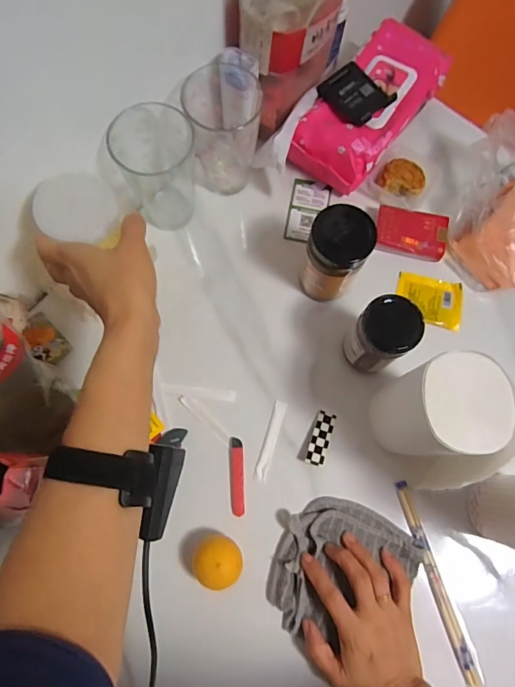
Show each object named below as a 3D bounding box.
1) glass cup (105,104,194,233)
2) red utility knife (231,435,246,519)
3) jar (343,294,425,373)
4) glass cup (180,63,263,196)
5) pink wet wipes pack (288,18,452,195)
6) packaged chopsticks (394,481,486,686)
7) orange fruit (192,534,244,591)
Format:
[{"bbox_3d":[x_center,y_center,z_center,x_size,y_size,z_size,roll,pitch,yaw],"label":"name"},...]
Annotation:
[{"bbox_3d":[-0.109,-0.200,0.499,0.083,0.123,0.086,0,75,-1],"label":"glass cup"},{"bbox_3d":[-0.021,0.142,0.468,0.014,0.004,0.079,-2,75,-1],"label":"red utility knife"},{"bbox_3d":[0.128,-0.006,0.465,0.058,0.103,0.056,0,75,-1],"label":"jar"},{"bbox_3d":[-0.039,-0.251,0.517,0.083,0.119,0.094,-3,76,-2],"label":"glass cup"},{"bbox_3d":[0.139,-0.292,0.558,0.105,0.069,0.217,36,78,8],"label":"pink wet wipes pack"},{"bbox_3d":[0.187,0.246,0.448,0.020,0.007,0.206,-16,76,-5],"label":"packaged chopsticks"},{"bbox_3d":[-0.039,0.213,0.434,0.046,0.039,0.046,-4,76,-2],"label":"orange fruit"}]

